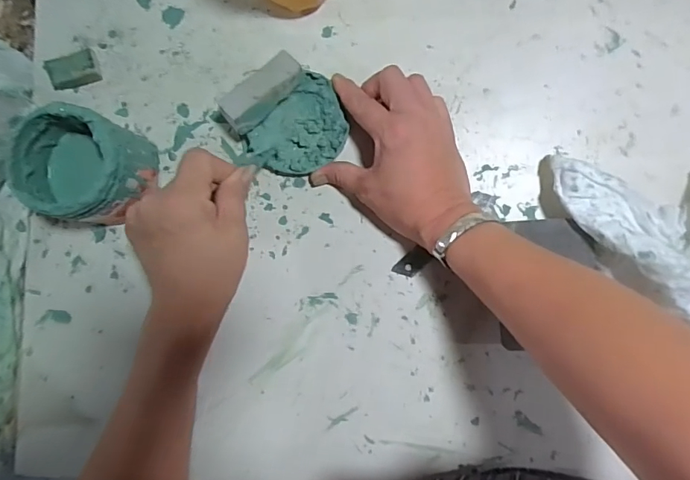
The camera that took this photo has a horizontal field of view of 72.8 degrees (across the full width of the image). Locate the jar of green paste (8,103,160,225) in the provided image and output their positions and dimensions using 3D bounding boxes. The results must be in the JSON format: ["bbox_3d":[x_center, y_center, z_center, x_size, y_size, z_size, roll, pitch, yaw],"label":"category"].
[{"bbox_3d":[-0.200,-0.058,0.368,0.082,0.090,0.077,0,91,6],"label":"jar of green paste"}]

